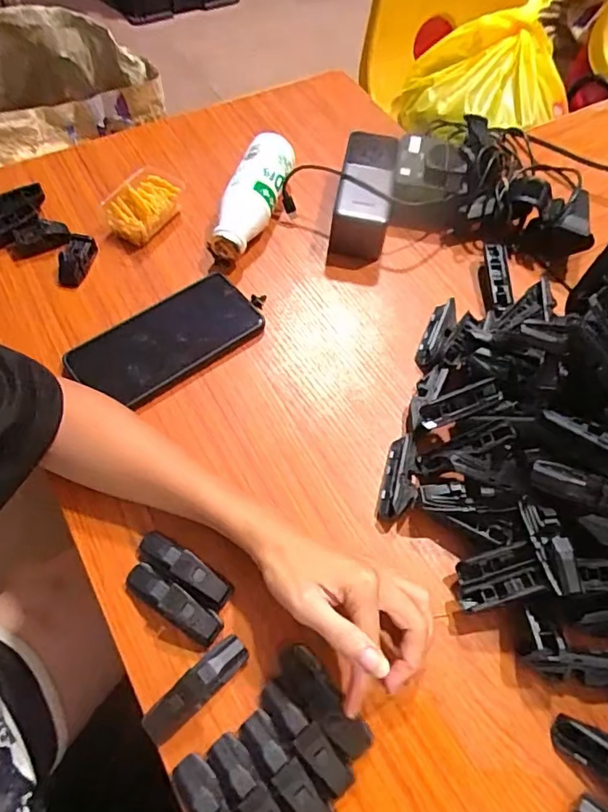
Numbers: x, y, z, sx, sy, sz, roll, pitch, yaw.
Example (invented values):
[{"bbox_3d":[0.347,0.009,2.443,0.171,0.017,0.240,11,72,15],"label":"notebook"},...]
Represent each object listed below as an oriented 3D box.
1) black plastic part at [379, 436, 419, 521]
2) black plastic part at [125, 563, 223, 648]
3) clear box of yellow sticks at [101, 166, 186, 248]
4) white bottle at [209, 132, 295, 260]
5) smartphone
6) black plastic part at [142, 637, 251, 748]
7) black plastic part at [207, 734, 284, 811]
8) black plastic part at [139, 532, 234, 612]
[{"bbox_3d":[0.075,0.054,0.418,0.024,0.021,0.069,14,61,4],"label":"black plastic part"},{"bbox_3d":[-0.089,0.133,0.365,0.074,0.023,0.021,30,64,13],"label":"black plastic part"},{"bbox_3d":[-0.156,-0.197,0.535,0.048,0.034,0.075,33,64,14],"label":"clear box of yellow sticks"},{"bbox_3d":[-0.049,-0.204,0.539,0.043,0.050,0.136,17,62,6],"label":"white bottle"},{"bbox_3d":[-0.116,-0.057,0.471,0.158,0.012,0.085,-40,67,-21],"label":"smartphone"},{"bbox_3d":[-0.068,0.179,0.343,0.074,0.022,0.018,-39,70,-21],"label":"black plastic part"},{"bbox_3d":[-0.030,0.229,0.318,0.019,0.021,0.071,-38,69,-21],"label":"black plastic part"},{"bbox_3d":[-0.082,0.112,0.372,0.073,0.019,0.021,31,64,13],"label":"black plastic part"}]

